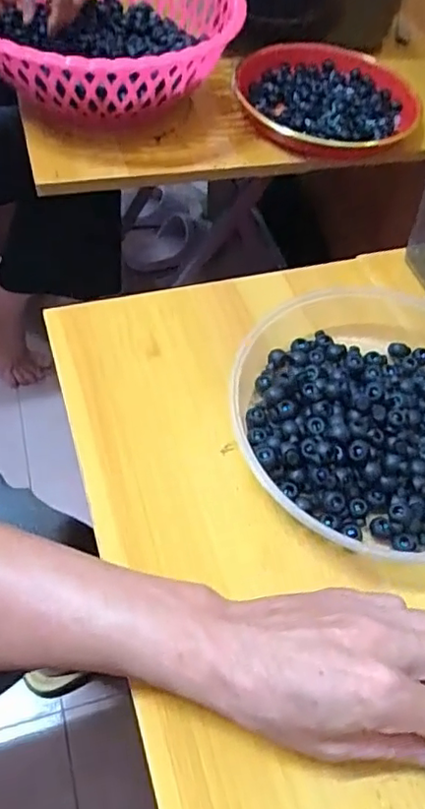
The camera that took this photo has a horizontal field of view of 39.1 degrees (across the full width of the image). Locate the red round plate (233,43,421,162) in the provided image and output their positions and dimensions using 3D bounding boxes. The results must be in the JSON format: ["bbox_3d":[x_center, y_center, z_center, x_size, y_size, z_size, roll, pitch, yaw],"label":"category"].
[{"bbox_3d":[0.138,-0.365,0.712,0.218,0.028,0.220,0,55,-5],"label":"red round plate"}]

